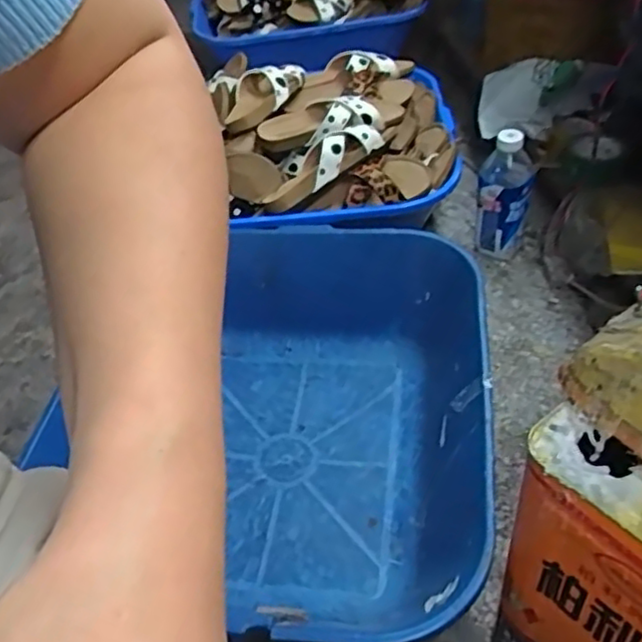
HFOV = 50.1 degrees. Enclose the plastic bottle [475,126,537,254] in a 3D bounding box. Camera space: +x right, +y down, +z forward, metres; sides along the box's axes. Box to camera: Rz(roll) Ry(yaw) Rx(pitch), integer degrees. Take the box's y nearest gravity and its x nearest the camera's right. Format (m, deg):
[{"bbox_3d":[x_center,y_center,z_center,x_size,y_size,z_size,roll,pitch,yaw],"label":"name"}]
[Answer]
[{"bbox_3d":[0.312,-0.217,1.175,0.086,0.220,0.083,7,45,15],"label":"plastic bottle"}]

